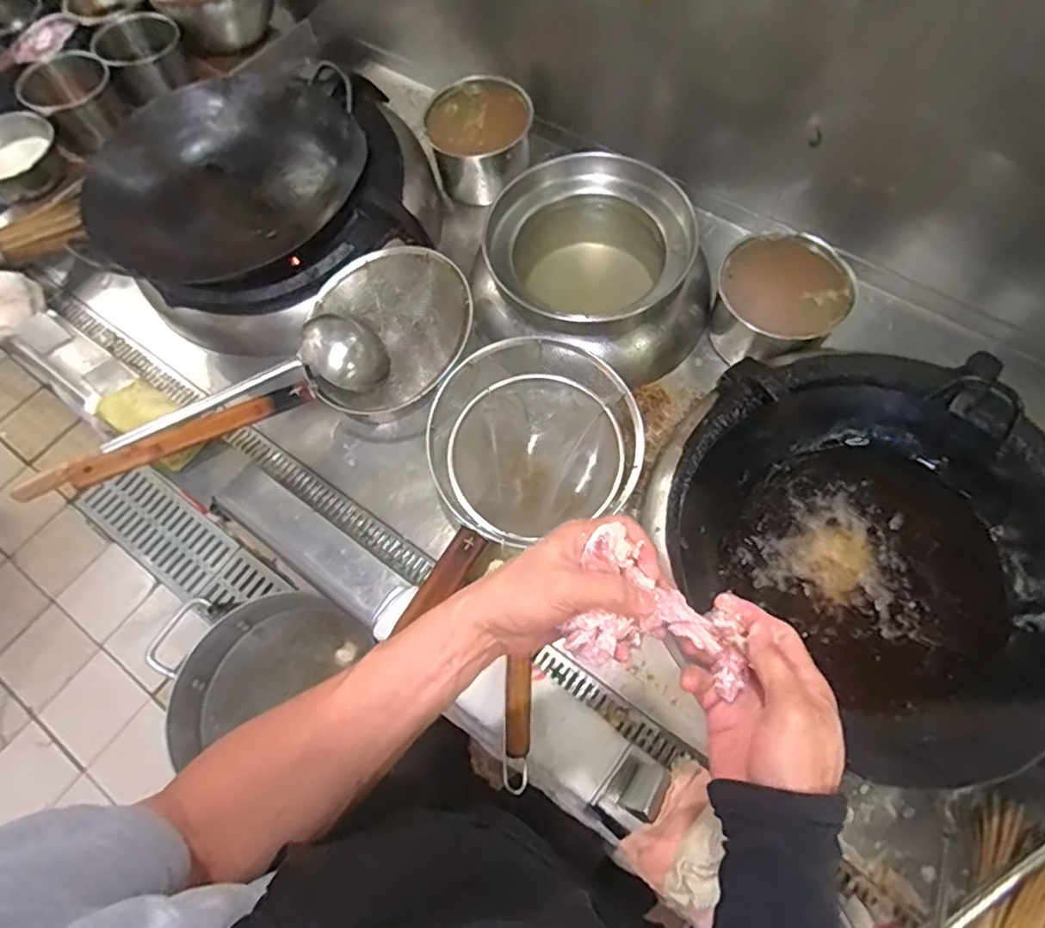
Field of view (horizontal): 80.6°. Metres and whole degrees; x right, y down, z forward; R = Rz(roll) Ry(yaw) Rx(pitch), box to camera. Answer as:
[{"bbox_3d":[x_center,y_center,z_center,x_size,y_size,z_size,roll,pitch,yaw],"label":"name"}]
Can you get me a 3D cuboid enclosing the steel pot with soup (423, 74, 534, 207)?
[{"bbox_3d":[-0.078,-0.596,1.132,0.177,0.133,0.192,-1,66,3],"label":"steel pot with soup"}]

